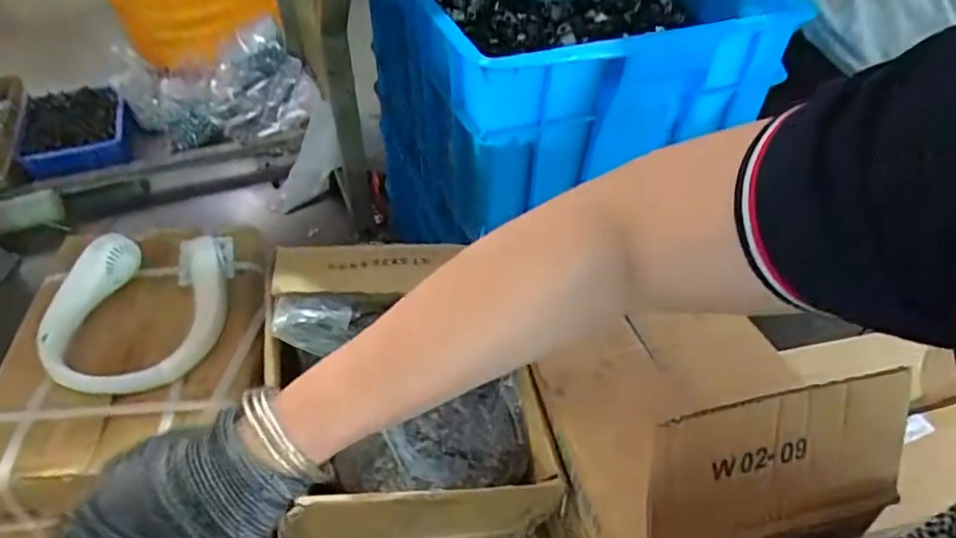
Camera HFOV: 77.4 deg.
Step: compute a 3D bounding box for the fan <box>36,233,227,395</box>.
[{"bbox_3d":[-0.349,0.039,0.621,0.158,0.065,0.179,0,44,-1],"label":"fan"}]

